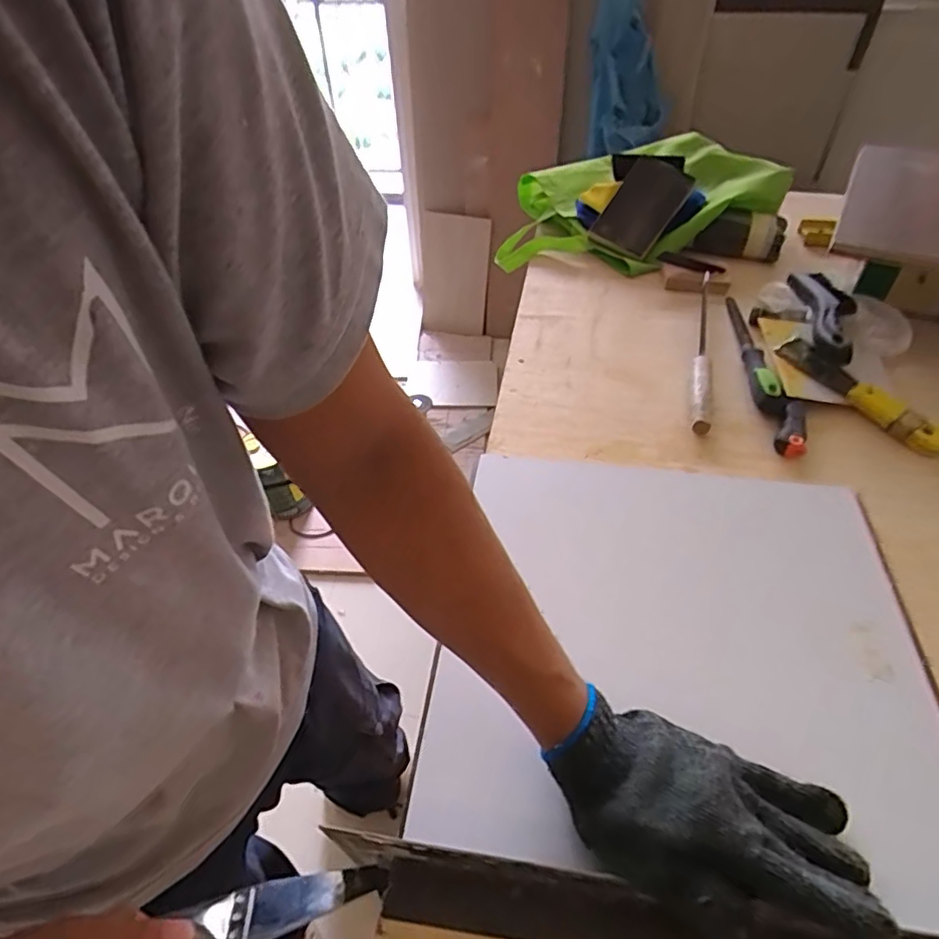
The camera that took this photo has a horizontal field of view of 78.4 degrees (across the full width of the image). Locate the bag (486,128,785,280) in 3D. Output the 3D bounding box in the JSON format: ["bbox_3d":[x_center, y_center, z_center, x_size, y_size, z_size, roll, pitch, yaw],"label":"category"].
[{"bbox_3d":[0.247,-0.432,0.923,0.395,0.121,0.280,-2,47,2],"label":"bag"}]

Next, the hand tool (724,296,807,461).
[{"bbox_3d":[0.349,-0.119,0.684,0.041,0.026,0.285,0,47,4],"label":"hand tool"}]

